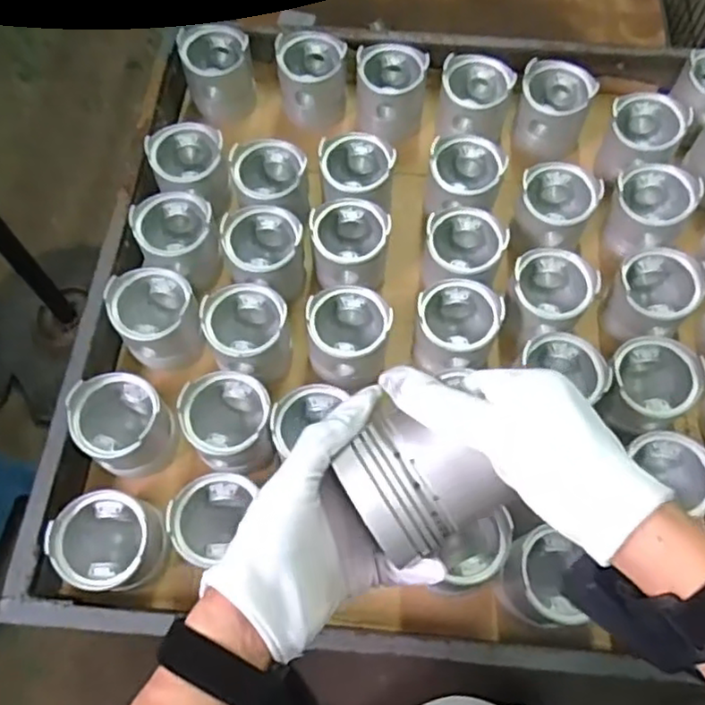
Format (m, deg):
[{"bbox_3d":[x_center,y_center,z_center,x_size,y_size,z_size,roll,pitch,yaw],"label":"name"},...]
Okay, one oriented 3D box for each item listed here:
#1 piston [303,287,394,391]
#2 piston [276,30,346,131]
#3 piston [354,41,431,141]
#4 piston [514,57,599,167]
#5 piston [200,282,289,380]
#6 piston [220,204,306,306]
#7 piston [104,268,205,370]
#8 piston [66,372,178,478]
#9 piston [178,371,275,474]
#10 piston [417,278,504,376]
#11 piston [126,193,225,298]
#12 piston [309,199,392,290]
[{"bbox_3d":[-0.004,-0.016,0.712,0.085,0.069,0.093,-3,66,-2],"label":"piston"},{"bbox_3d":[-0.052,-0.350,0.869,0.086,0.091,0.086,-6,66,-3],"label":"piston"},{"bbox_3d":[0.048,-0.328,0.852,0.086,0.084,0.079,4,66,1],"label":"piston"},{"bbox_3d":[0.246,-0.299,0.840,0.086,0.089,0.087,17,67,7],"label":"piston"},{"bbox_3d":[-0.110,-0.020,0.712,0.082,0.080,0.083,0,66,0],"label":"piston"},{"bbox_3d":[-0.096,-0.105,0.745,0.087,0.075,0.085,-10,66,-5],"label":"piston"},{"bbox_3d":[-0.208,-0.036,0.728,0.089,0.082,0.094,-20,67,-9],"label":"piston"},{"bbox_3d":[-0.229,0.070,0.673,0.084,0.083,0.084,0,66,0],"label":"piston"},{"bbox_3d":[-0.121,0.073,0.669,0.082,0.074,0.092,-9,66,-4],"label":"piston"},{"bbox_3d":[0.109,-0.023,0.716,0.082,0.077,0.089,0,66,0],"label":"piston"},{"bbox_3d":[-0.195,-0.128,0.768,0.095,0.076,0.086,25,68,10],"label":"piston"},{"bbox_3d":[-0.003,-0.117,0.760,0.083,0.083,0.079,0,66,0],"label":"piston"}]

